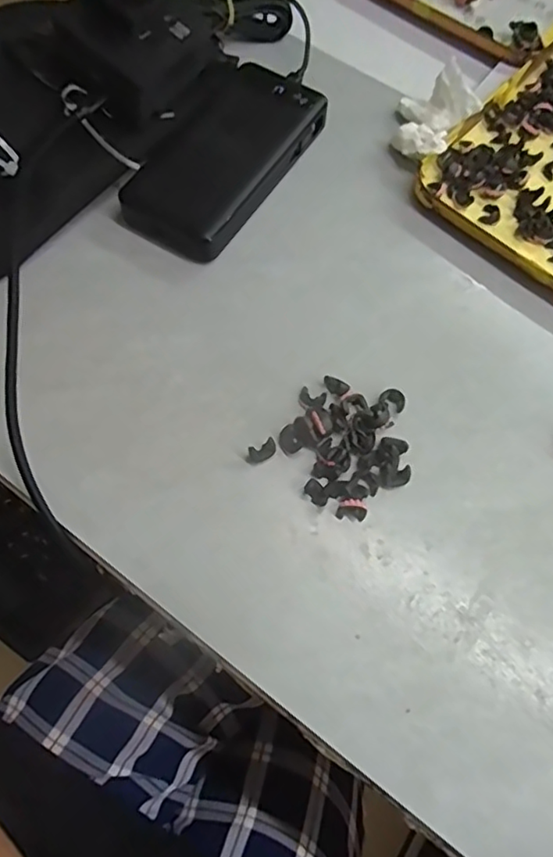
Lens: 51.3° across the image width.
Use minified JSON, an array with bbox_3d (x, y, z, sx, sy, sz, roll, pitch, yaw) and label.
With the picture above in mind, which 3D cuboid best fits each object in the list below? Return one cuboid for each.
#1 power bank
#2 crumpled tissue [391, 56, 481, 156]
[{"bbox_3d":[-0.035,-0.187,0.399,0.075,0.027,0.163,30,70,12],"label":"power bank"},{"bbox_3d":[0.112,-0.220,0.409,0.055,0.035,0.073,18,68,7],"label":"crumpled tissue"}]

